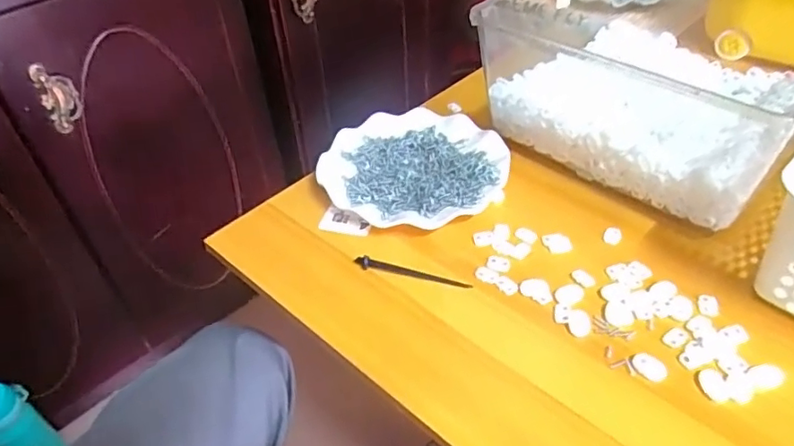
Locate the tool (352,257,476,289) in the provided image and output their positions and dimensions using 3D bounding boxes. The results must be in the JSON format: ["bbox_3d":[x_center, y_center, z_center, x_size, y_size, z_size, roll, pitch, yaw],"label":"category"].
[{"bbox_3d":[0.013,0.043,0.498,0.102,0.007,0.012,9,44,13],"label":"tool"}]

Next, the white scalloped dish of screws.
[{"bbox_3d":[0.016,-0.057,0.588,0.180,0.025,0.170,-2,43,2],"label":"white scalloped dish of screws"}]

